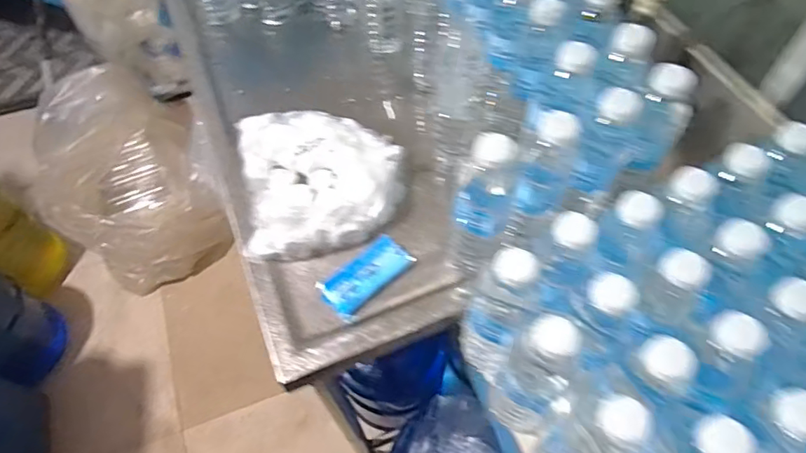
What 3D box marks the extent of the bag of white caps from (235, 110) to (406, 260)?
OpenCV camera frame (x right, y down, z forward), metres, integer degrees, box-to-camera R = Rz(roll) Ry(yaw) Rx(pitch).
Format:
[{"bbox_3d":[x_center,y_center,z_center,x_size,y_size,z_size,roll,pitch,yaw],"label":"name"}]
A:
[{"bbox_3d":[-0.104,-0.072,0.667,0.196,0.050,0.211,-10,58,-5],"label":"bag of white caps"}]

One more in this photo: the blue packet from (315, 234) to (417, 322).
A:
[{"bbox_3d":[-0.043,0.056,0.609,0.105,0.015,0.055,-40,65,-21],"label":"blue packet"}]

